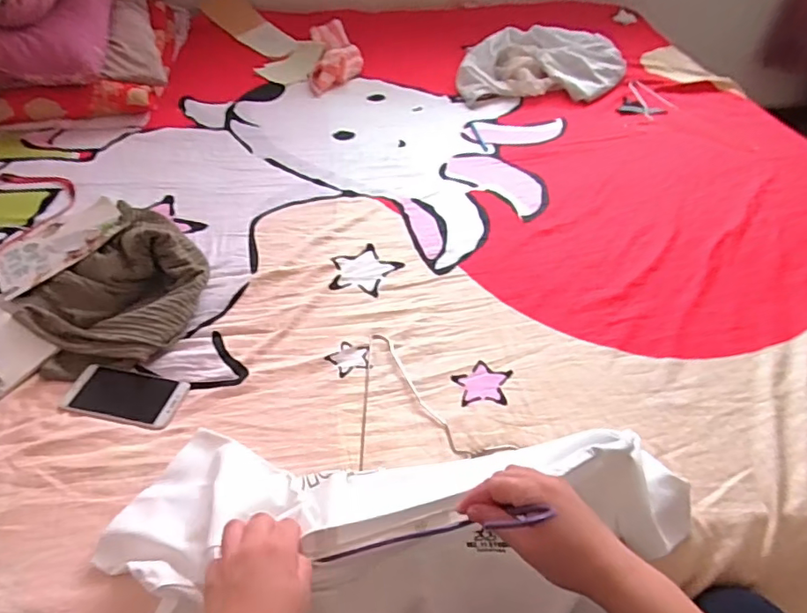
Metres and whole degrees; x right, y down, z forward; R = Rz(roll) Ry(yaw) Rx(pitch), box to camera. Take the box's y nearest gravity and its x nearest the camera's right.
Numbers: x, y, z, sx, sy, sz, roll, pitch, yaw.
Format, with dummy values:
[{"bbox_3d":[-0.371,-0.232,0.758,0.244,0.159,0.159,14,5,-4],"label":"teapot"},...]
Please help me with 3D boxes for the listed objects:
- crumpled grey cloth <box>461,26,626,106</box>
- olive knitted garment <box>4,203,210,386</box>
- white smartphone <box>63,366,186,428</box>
[{"bbox_3d":[0.367,-0.671,1.430,0.436,0.078,0.330,1,46,1],"label":"crumpled grey cloth"},{"bbox_3d":[-0.441,-0.051,0.790,0.264,0.089,0.317,-31,54,-26],"label":"olive knitted garment"},{"bbox_3d":[-0.368,0.119,0.695,0.153,0.005,0.073,9,47,9],"label":"white smartphone"}]

